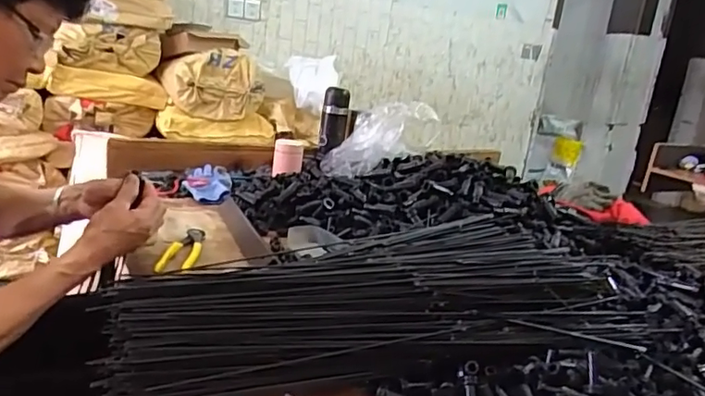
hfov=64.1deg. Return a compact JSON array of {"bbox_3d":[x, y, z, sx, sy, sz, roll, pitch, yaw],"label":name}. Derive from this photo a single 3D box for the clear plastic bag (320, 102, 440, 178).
[{"bbox_3d":[0.054,-0.129,1.307,0.298,0.141,0.060,-28,5,19],"label":"clear plastic bag"}]

